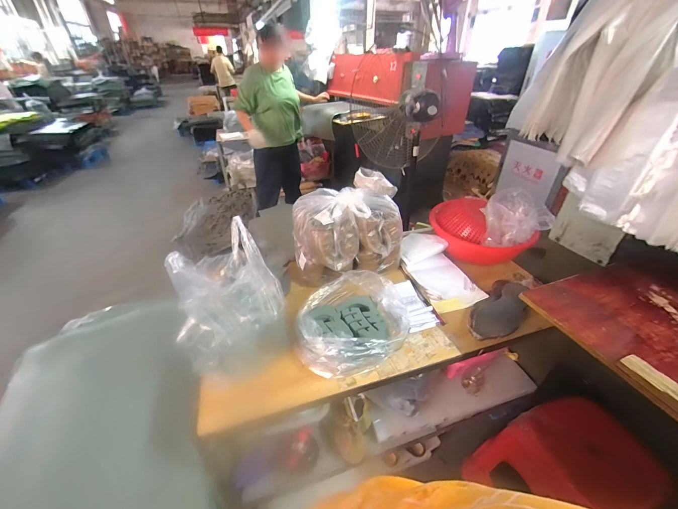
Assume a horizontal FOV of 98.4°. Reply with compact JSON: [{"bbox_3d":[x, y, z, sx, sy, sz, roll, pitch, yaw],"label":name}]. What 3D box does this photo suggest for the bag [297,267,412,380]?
[{"bbox_3d":[0.027,0.191,0.865,0.317,0.129,0.265,-12,37,-15],"label":"bag"}]

